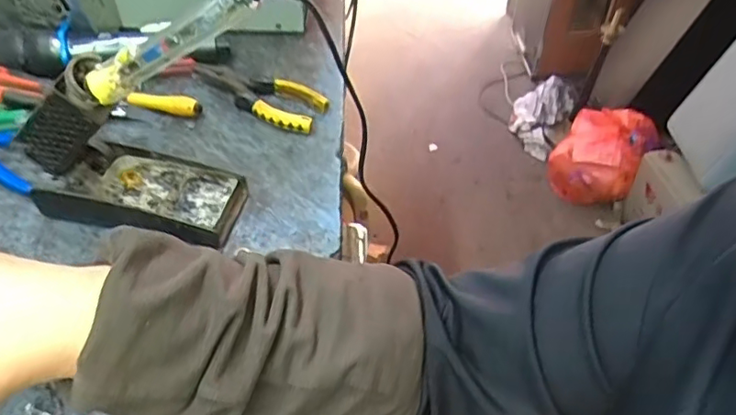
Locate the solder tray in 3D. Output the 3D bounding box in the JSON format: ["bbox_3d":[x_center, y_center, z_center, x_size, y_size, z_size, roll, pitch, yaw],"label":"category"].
[{"bbox_3d":[-0.188,-0.014,0.497,0.159,0.032,0.076,10,48,8],"label":"solder tray"}]

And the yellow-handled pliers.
[{"bbox_3d":[-0.113,-0.118,0.602,0.157,0.016,0.058,26,52,21],"label":"yellow-handled pliers"}]

